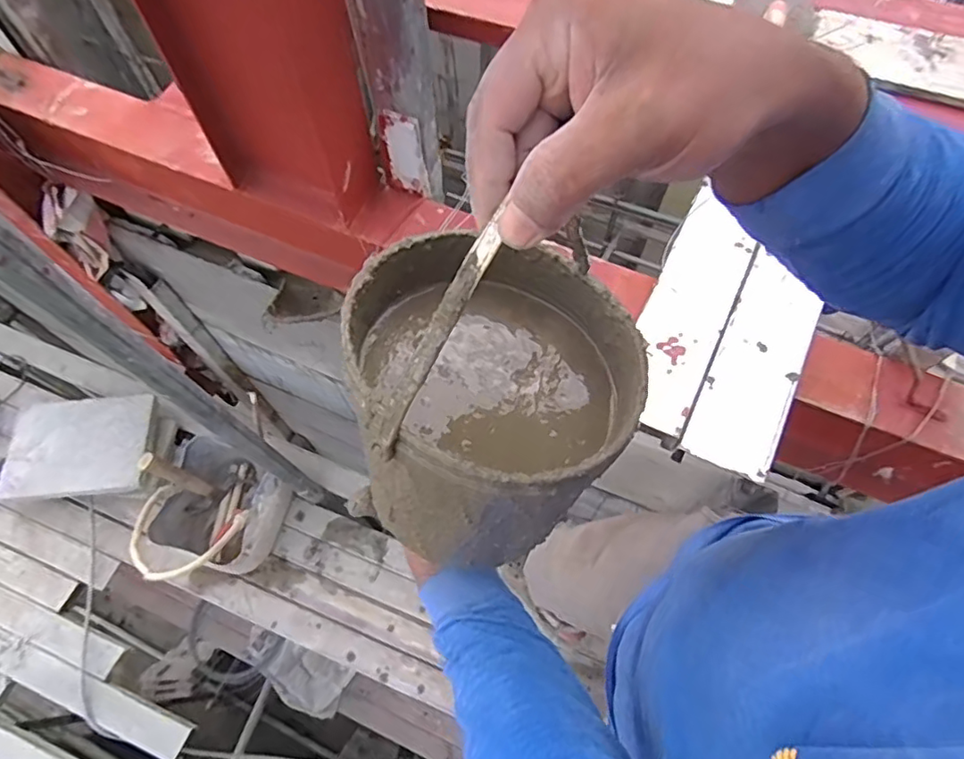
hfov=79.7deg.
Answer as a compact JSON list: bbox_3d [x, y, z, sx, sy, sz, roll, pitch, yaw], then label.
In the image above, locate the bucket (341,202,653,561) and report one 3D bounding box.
[{"bbox_3d":[0.008,-0.028,0.311,0.159,0.150,0.172,-17,66,-7],"label":"bucket"}]

